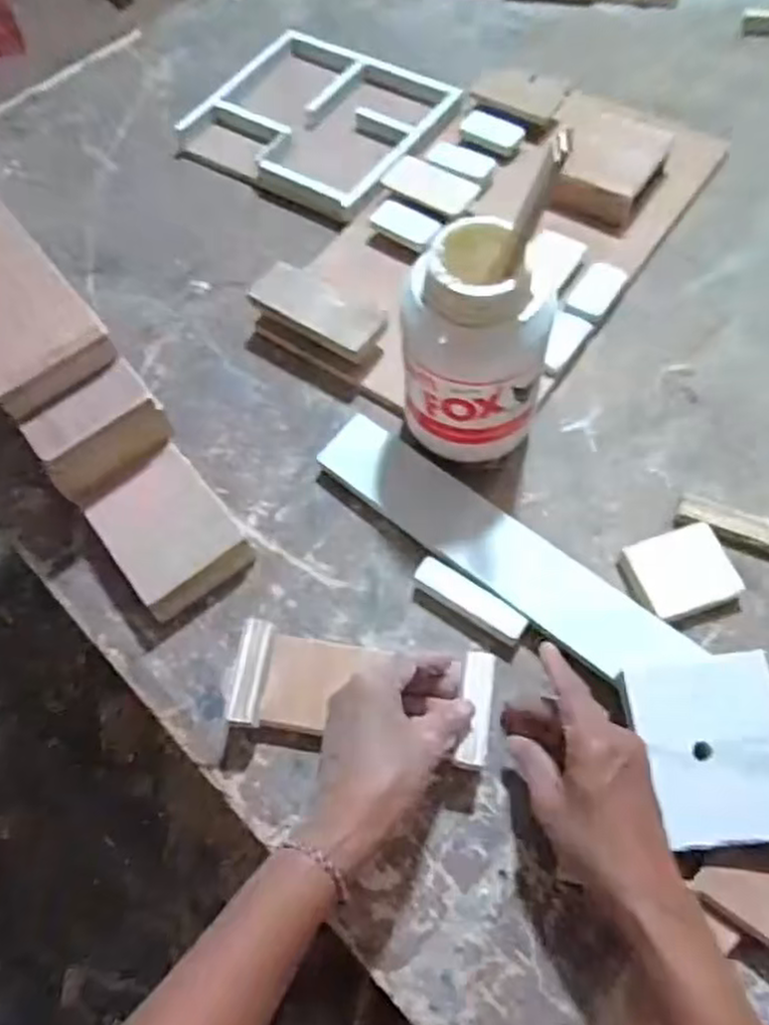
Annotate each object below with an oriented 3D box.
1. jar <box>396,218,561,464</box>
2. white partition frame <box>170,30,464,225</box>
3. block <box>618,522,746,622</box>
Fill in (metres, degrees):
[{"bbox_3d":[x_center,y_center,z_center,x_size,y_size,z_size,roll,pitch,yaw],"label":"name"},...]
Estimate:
[{"bbox_3d":[0.059,-0.100,0.483,0.095,0.177,0.082,10,63,9],"label":"jar"},{"bbox_3d":[-0.065,-0.385,0.721,0.227,0.024,0.198,30,68,18],"label":"white partition frame"},{"bbox_3d":[0.196,0.041,0.486,0.064,0.019,0.056,-20,62,-7],"label":"block"}]

